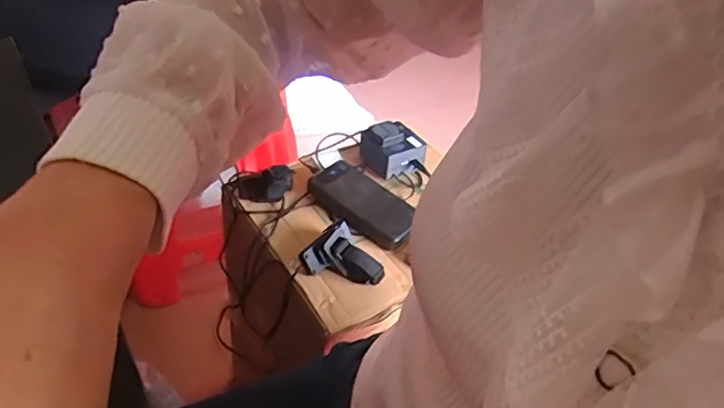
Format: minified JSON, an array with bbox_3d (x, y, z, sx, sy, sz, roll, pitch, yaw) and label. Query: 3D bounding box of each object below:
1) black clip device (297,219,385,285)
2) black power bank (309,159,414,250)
[{"bbox_3d":[-0.029,0.069,0.669,0.075,0.041,0.089,-21,49,-30],"label":"black clip device"},{"bbox_3d":[0.002,0.000,0.761,0.155,0.026,0.067,38,75,24],"label":"black power bank"}]

